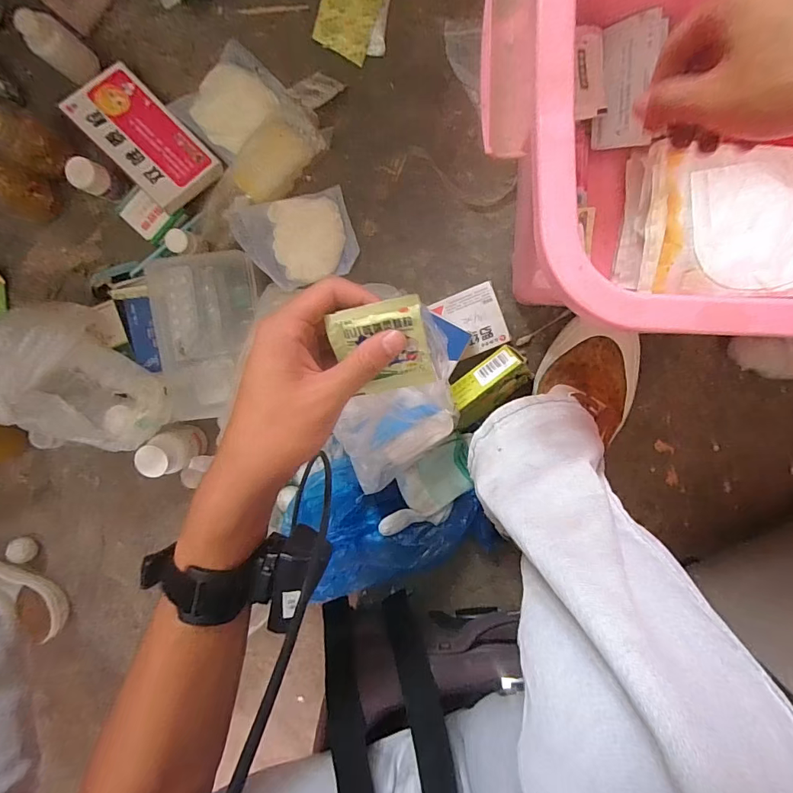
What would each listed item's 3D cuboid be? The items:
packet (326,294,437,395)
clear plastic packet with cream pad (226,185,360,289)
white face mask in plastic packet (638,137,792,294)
[{"bbox_3d":[-0.007,-0.030,0.276,0.055,0.009,0.067,-9,135,10],"label":"packet"},{"bbox_3d":[-0.106,-0.172,0.472,0.119,0.015,0.091,-21,101,-12],"label":"clear plastic packet with cream pad"},{"bbox_3d":[0.334,-0.163,0.405,0.190,0.014,0.128,1,99,2],"label":"white face mask in plastic packet"}]

